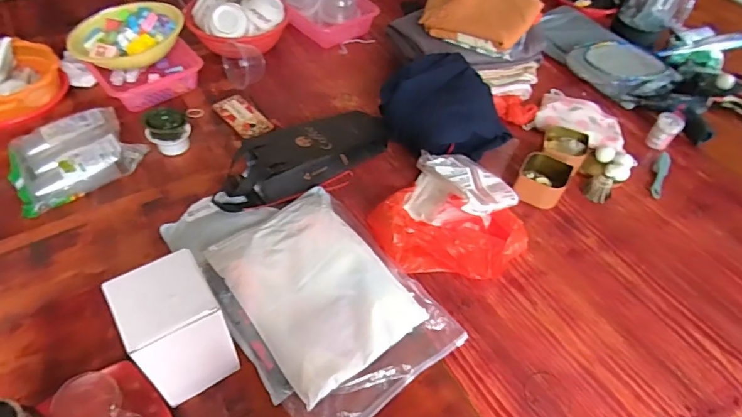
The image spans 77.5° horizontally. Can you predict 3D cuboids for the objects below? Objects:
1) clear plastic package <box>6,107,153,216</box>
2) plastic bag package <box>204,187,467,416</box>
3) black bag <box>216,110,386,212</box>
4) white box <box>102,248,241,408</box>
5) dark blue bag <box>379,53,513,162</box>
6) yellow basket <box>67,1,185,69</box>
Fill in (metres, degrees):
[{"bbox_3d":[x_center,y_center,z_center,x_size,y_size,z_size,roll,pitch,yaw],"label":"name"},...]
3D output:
[{"bbox_3d":[-0.598,-0.105,0.918,0.183,0.067,0.233,39,58,23],"label":"clear plastic package"},{"bbox_3d":[-0.077,0.138,0.760,0.291,0.079,0.384,-29,57,-25],"label":"plastic bag package"},{"bbox_3d":[-0.133,-0.111,0.944,0.390,0.098,0.131,-34,62,-28],"label":"black bag"},{"bbox_3d":[-0.260,0.167,0.630,0.109,0.195,0.109,-23,57,-23],"label":"white box"},{"bbox_3d":[0.160,-0.212,0.990,0.255,0.163,0.171,-9,51,-10],"label":"dark blue bag"},{"bbox_3d":[-0.565,-0.407,1.073,0.246,0.057,0.198,-30,57,-25],"label":"yellow basket"}]

